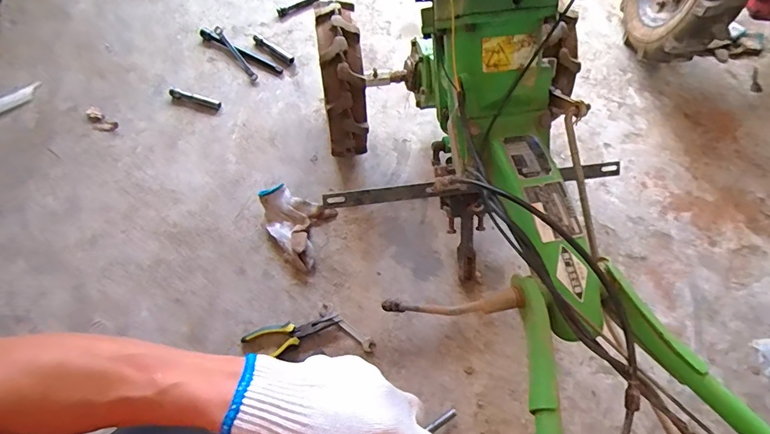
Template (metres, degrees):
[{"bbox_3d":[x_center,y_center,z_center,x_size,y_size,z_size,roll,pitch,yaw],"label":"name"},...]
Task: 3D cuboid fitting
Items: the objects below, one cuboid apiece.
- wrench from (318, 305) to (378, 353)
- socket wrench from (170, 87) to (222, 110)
[{"bbox_3d":[-0.076,0.223,0.876,0.130,0.013,0.029,35,69,13],"label":"wrench"},{"bbox_3d":[-0.496,-0.309,1.130,0.130,0.021,0.024,16,66,-5],"label":"socket wrench"}]

